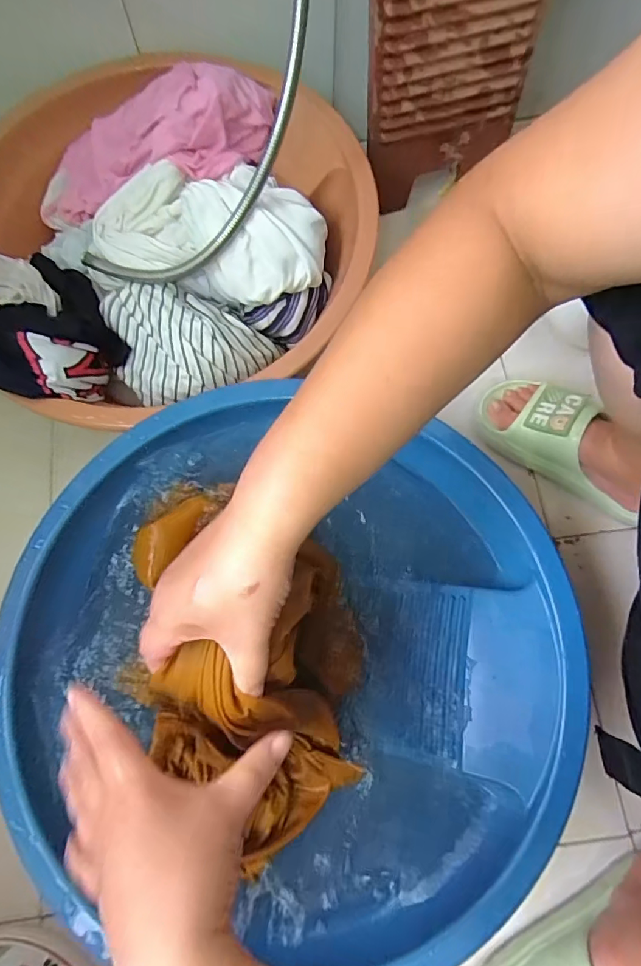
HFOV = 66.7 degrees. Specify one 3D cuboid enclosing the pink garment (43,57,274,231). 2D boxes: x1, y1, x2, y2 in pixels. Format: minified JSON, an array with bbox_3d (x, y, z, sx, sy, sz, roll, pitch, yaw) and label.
[{"bbox_3d":[-0.211,-0.396,0.583,0.307,0.078,0.132,-8,73,18],"label":"pink garment"}]

